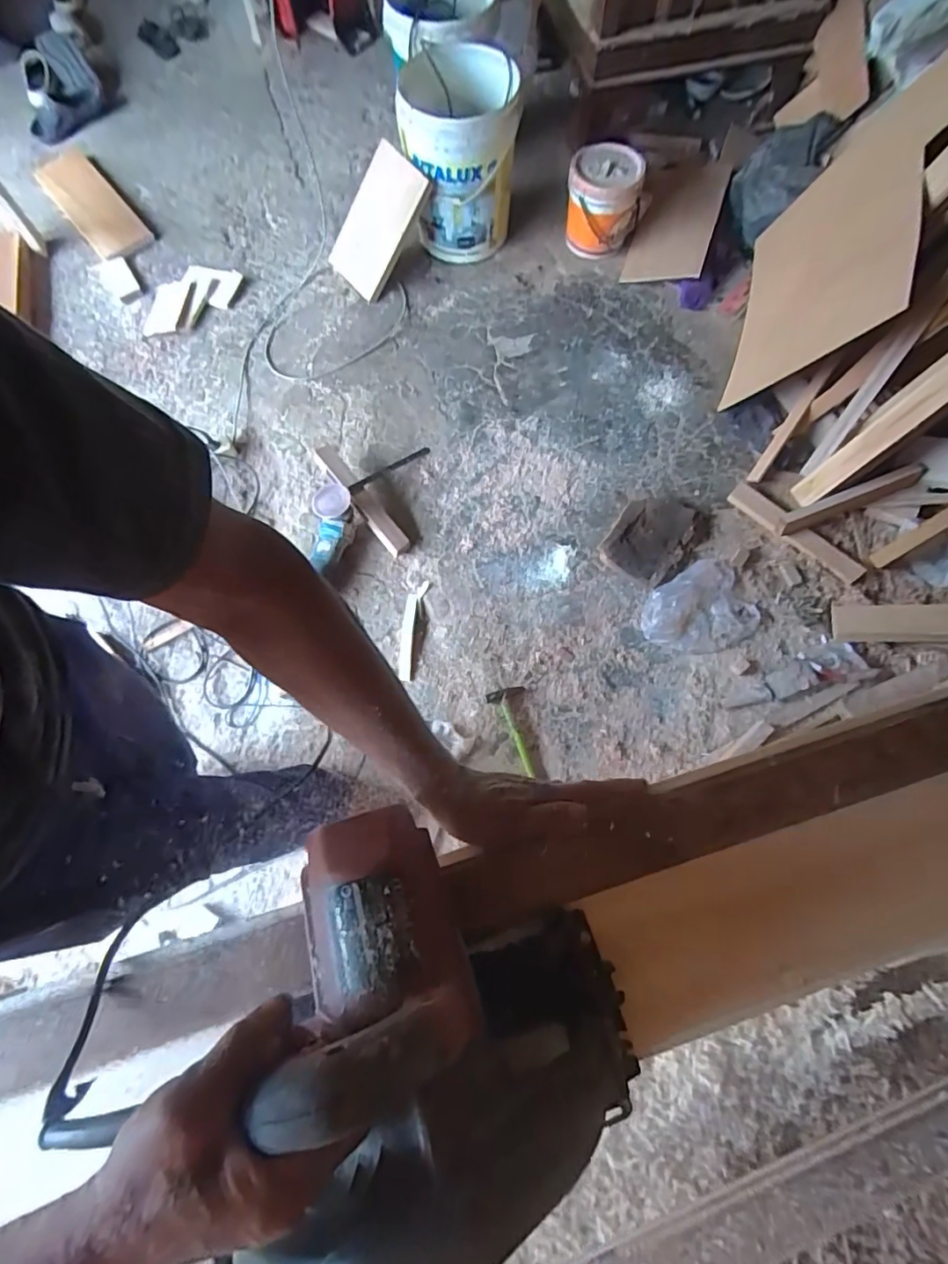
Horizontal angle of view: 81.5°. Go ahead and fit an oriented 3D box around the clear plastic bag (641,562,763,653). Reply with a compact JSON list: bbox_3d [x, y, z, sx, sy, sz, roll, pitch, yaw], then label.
[{"bbox_3d":[0.507,-0.043,1.239,0.241,0.040,0.193,-28,73,-7],"label":"clear plastic bag"}]

